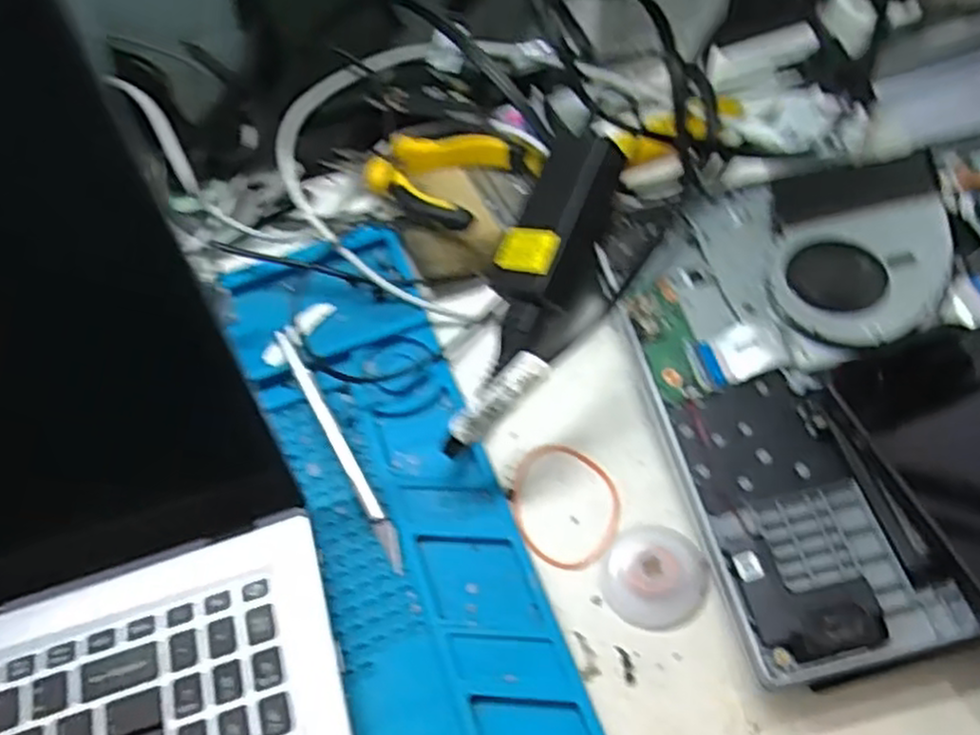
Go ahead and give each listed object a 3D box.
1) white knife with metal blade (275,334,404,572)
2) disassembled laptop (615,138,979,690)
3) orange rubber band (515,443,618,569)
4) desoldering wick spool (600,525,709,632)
[{"bbox_3d":[-0.072,0.036,0.360,0.007,0.008,0.137,-27,60,-12],"label":"white knife with metal blade"},{"bbox_3d":[0.256,-0.025,0.343,0.367,0.026,0.235,-13,58,-4],"label":"disassembled laptop"},{"bbox_3d":[0.035,0.063,0.346,0.049,0.004,0.060,2,58,7],"label":"orange rubber band"},{"bbox_3d":[0.070,0.088,0.322,0.042,0.010,0.044,-2,58,4],"label":"desoldering wick spool"}]

